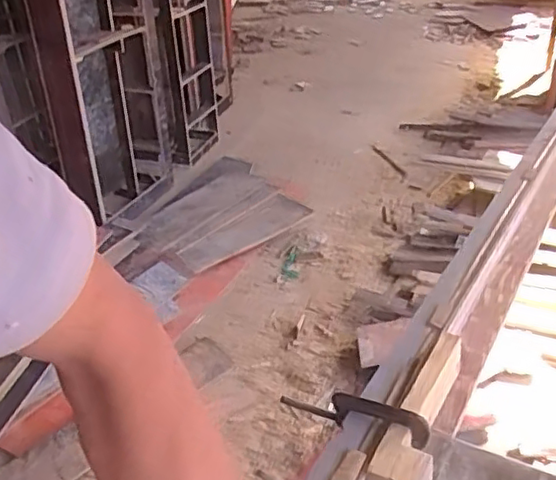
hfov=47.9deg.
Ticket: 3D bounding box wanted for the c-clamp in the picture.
[{"bbox_3d":[0.100,0.224,0.808,0.190,0.055,0.026,9,32,25],"label":"c-clamp"}]

